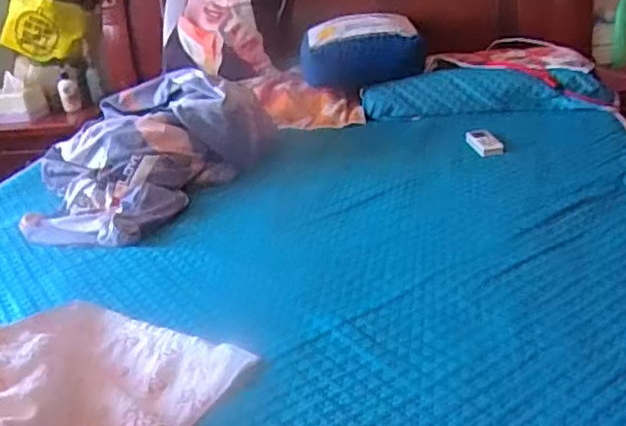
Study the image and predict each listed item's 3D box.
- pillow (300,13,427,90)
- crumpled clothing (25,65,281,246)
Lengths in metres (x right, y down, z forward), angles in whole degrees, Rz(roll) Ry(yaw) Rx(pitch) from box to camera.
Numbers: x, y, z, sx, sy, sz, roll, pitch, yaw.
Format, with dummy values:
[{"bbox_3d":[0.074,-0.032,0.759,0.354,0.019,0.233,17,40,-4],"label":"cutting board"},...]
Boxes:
[{"bbox_3d":[0.132,-0.470,1.898,0.335,0.157,0.206,-7,24,-1],"label":"pillow"},{"bbox_3d":[-0.393,-0.149,1.451,0.374,0.204,0.546,7,27,28],"label":"crumpled clothing"}]

